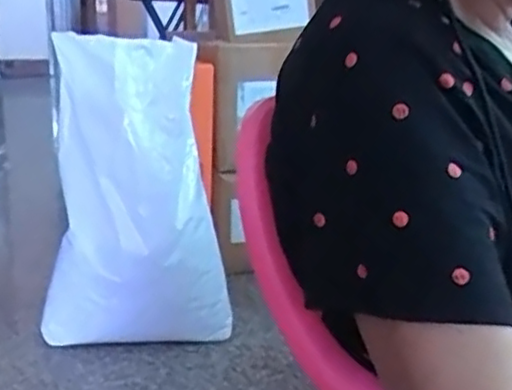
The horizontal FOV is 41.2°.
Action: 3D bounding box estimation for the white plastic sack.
[{"bbox_3d":[-0.270,-0.008,1.537,0.412,0.629,0.308,-1,17,-8],"label":"white plastic sack"}]

